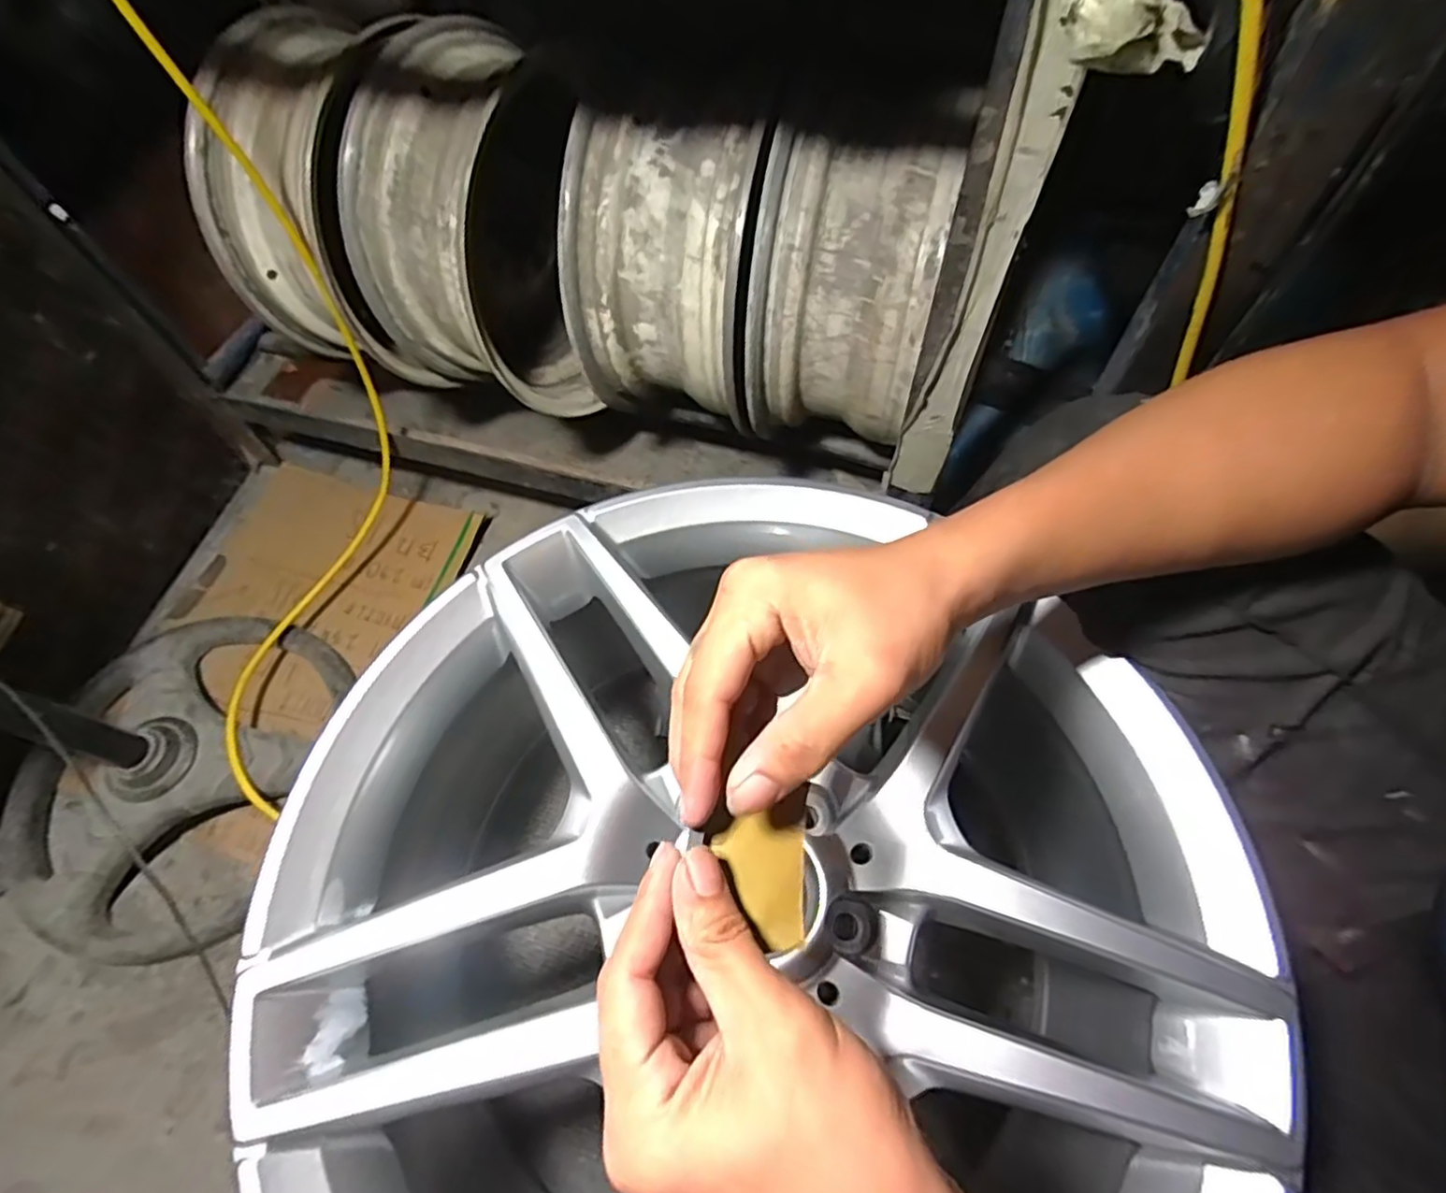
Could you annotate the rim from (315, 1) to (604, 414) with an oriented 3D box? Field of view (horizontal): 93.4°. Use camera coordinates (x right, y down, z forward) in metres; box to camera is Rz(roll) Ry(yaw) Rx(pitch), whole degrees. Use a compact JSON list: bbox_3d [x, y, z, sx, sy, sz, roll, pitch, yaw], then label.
[{"bbox_3d":[-0.239,-0.397,0.775,0.248,0.322,0.324,25,66,16],"label":"rim"}]

